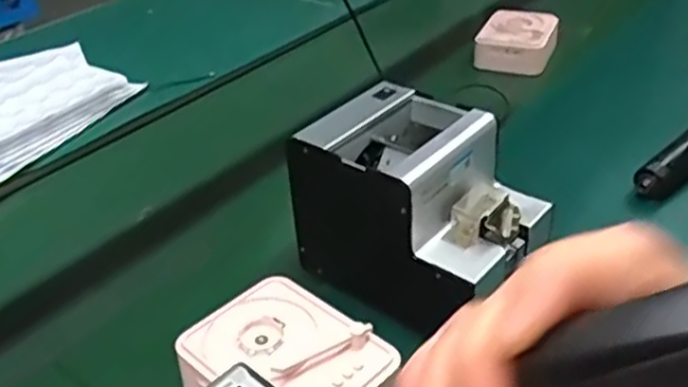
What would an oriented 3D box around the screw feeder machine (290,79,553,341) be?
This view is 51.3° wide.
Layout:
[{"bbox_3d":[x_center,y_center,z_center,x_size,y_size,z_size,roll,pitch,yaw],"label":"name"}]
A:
[{"bbox_3d":[0.064,0.012,0.600,0.172,0.139,0.121,24,43,35],"label":"screw feeder machine"}]

